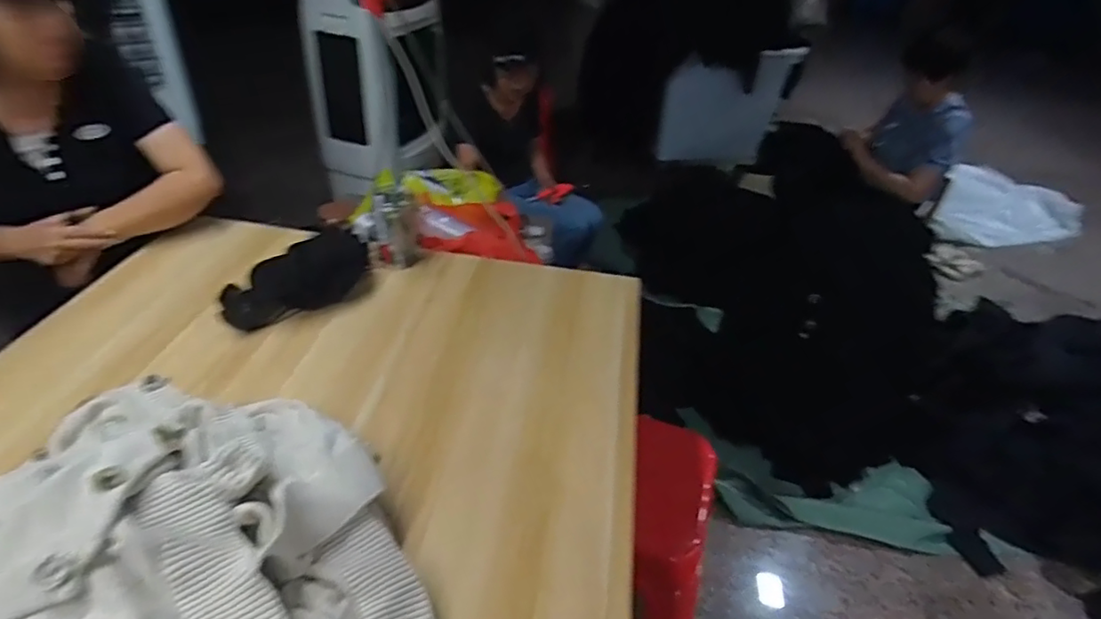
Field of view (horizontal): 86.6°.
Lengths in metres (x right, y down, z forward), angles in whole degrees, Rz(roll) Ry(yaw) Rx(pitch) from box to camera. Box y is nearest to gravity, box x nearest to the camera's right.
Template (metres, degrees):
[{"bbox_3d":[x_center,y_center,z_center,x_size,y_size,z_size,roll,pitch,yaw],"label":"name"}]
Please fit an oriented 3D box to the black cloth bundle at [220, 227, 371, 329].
[{"bbox_3d":[-0.456,-0.065,1.058,0.276,0.097,0.145,-19,44,-30],"label":"black cloth bundle"}]

